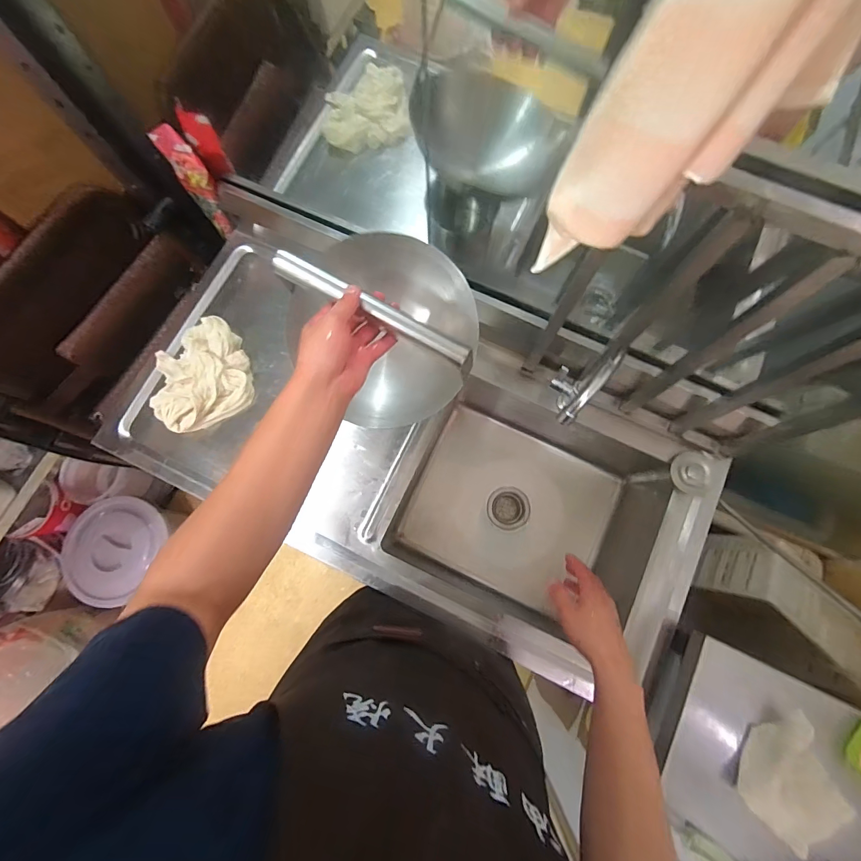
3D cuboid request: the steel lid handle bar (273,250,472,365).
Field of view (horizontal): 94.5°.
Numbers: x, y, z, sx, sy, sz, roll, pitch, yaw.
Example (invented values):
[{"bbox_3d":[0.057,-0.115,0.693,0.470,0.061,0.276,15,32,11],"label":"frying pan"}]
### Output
[{"bbox_3d":[-0.065,-0.141,0.467,0.242,0.018,0.025,26,79,-8],"label":"steel lid handle bar"}]

